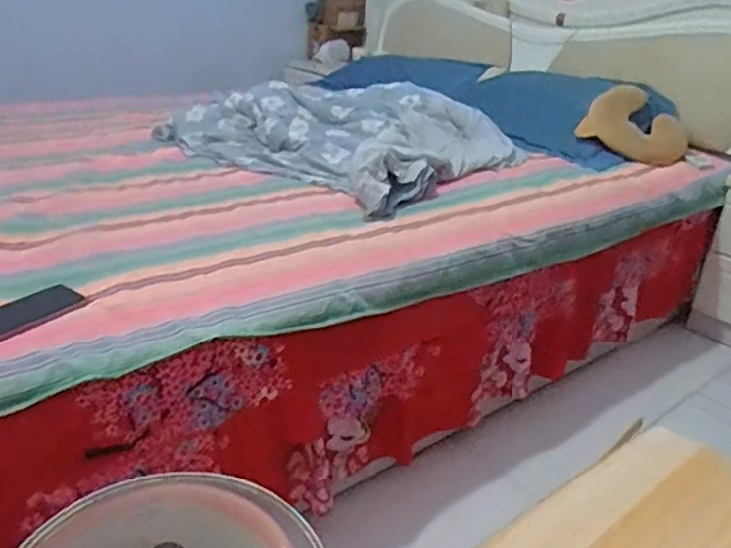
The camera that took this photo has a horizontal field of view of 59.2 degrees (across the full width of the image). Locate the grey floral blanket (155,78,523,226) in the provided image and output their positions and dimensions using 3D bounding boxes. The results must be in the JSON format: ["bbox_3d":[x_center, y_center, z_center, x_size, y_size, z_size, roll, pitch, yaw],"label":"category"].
[{"bbox_3d":[-0.031,-0.426,1.851,0.808,0.142,0.786,21,32,35],"label":"grey floral blanket"}]

